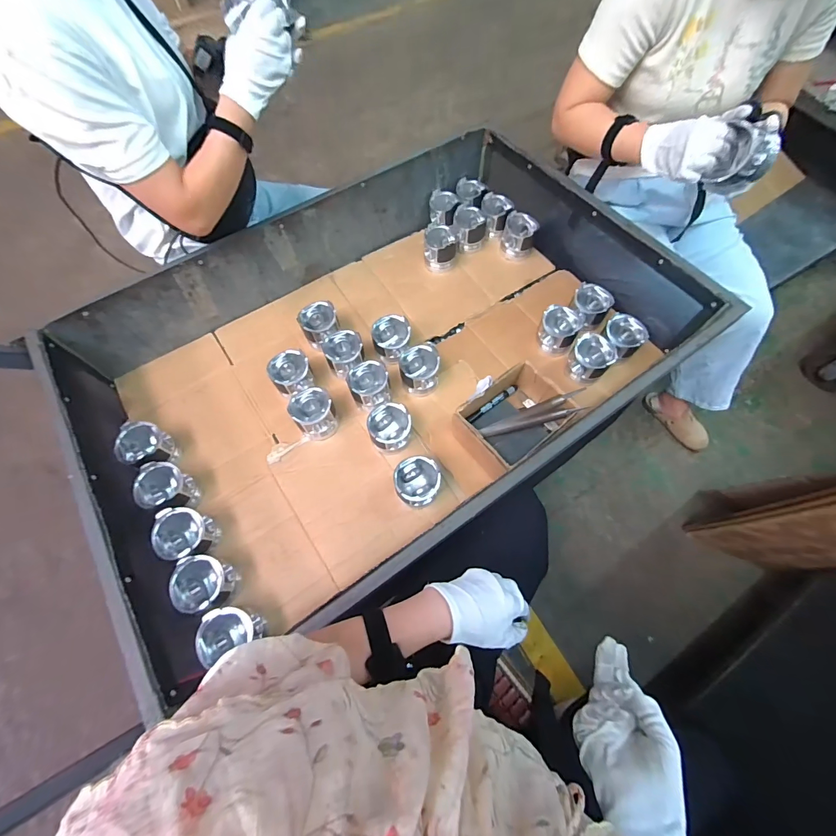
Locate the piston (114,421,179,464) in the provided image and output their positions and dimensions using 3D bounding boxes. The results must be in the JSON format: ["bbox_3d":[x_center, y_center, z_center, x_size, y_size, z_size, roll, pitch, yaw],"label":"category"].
[{"bbox_3d":[-0.520,0.056,0.726,0.086,0.067,0.082,6,66,4],"label":"piston"}]

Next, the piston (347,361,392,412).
[{"bbox_3d":[-0.099,-0.063,0.790,0.082,0.077,0.085,-1,66,1],"label":"piston"}]

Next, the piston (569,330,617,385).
[{"bbox_3d":[0.371,-0.124,0.814,0.082,0.092,0.080,-1,66,1],"label":"piston"}]

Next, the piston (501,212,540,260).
[{"bbox_3d":[0.260,-0.462,0.963,0.083,0.083,0.091,19,68,10],"label":"piston"}]

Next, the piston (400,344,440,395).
[{"bbox_3d":[0.003,-0.101,0.802,0.083,0.082,0.083,2,66,2],"label":"piston"}]

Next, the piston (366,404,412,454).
[{"bbox_3d":[-0.056,0.021,0.742,0.081,0.090,0.075,-1,66,1],"label":"piston"}]

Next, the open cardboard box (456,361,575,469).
[{"bbox_3d":[0.190,0.004,0.745,0.190,0.096,0.143,-36,70,-13],"label":"open cardboard box"}]

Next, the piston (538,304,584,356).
[{"bbox_3d":[0.316,-0.199,0.843,0.085,0.082,0.091,-1,66,1],"label":"piston"}]

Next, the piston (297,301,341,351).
[{"bbox_3d":[-0.221,-0.207,0.857,0.087,0.079,0.086,-1,66,1],"label":"piston"}]

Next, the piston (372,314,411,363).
[{"bbox_3d":[-0.058,-0.172,0.838,0.084,0.087,0.081,-5,66,-1],"label":"piston"}]

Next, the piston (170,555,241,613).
[{"bbox_3d":[-0.350,0.275,0.620,0.081,0.068,0.084,6,66,4],"label":"piston"}]

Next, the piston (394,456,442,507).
[{"bbox_3d":[-0.001,0.122,0.701,0.082,0.078,0.081,-1,66,1],"label":"piston"}]

